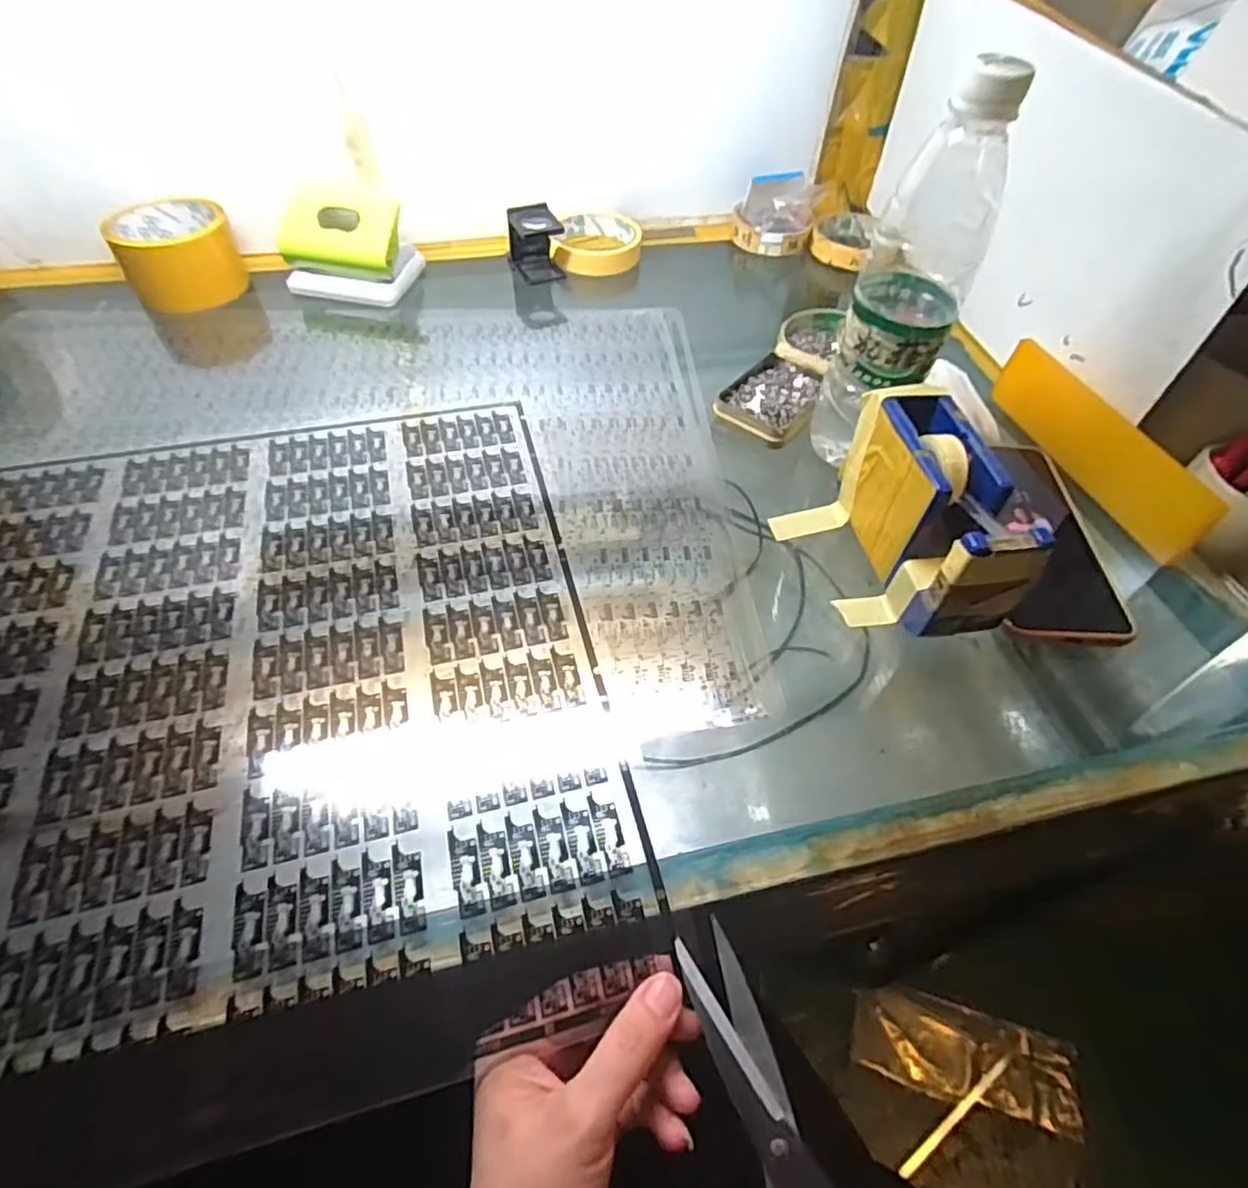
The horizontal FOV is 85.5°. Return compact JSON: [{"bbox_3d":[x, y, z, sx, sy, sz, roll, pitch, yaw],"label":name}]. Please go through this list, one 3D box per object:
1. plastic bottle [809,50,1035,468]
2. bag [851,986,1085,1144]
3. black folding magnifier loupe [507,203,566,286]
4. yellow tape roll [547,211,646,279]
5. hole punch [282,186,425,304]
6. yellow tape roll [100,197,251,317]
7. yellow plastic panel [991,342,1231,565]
[{"bbox_3d":[0.167,-0.176,0.395,0.065,0.215,0.064,1,52,-2],"label":"plastic bottle"},{"bbox_3d":[0.458,0.619,0.909,0.293,0.016,0.111,13,51,8],"label":"bag"},{"bbox_3d":[-0.081,-0.321,0.620,0.041,0.054,0.045,-21,55,-18],"label":"black folding magnifier loupe"},{"bbox_3d":[-0.026,-0.344,0.655,0.085,0.020,0.092,1,52,-2],"label":"yellow tape roll"},{"bbox_3d":[-0.238,-0.301,0.581,0.102,0.067,0.071,8,52,4],"label":"hole punch"},{"bbox_3d":[-0.378,-0.289,0.574,0.088,0.056,0.088,-30,59,-24],"label":"yellow tape roll"},{"bbox_3d":[0.321,-0.103,0.464,0.008,0.052,0.182,-5,52,-21],"label":"yellow plastic panel"}]

